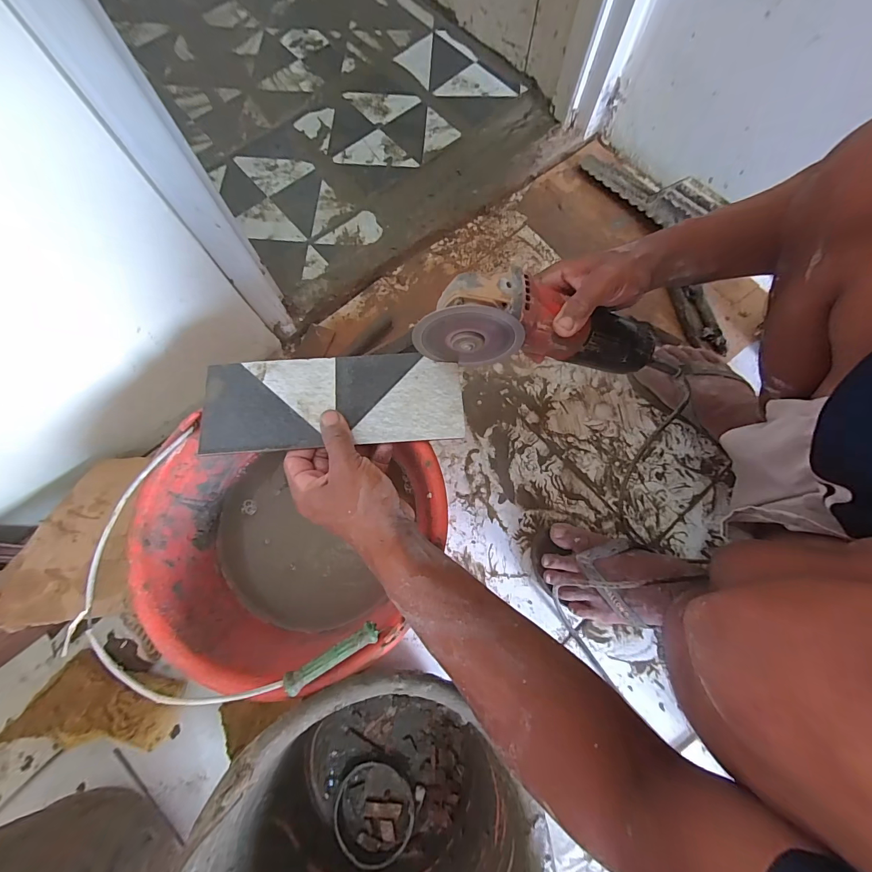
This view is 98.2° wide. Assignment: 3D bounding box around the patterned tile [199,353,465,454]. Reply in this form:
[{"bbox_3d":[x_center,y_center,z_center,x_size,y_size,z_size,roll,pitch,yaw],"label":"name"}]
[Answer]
[{"bbox_3d":[-0.097,-0.034,0.363,0.241,0.009,0.090,-3,77,-2],"label":"patterned tile"}]

